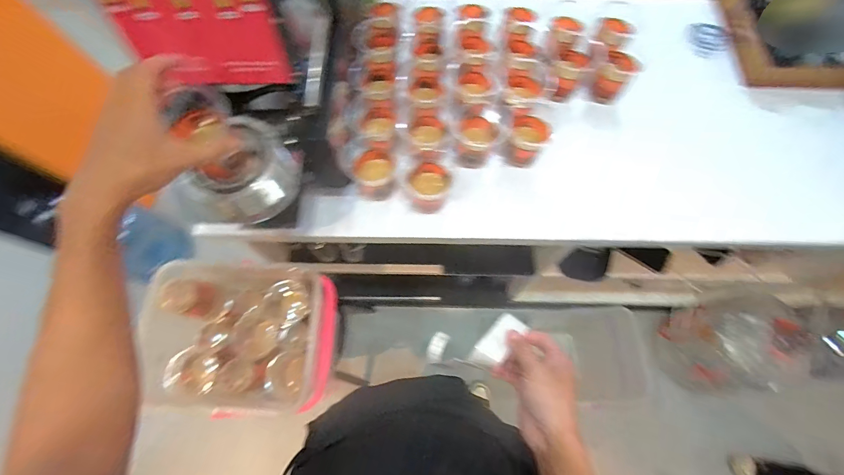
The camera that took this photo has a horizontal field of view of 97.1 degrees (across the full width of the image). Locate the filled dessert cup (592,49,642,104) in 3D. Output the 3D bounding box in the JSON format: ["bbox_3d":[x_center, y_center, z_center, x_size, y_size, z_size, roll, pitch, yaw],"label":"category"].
[{"bbox_3d":[0.373,-0.311,0.722,0.062,0.071,0.067,0,69,1],"label":"filled dessert cup"}]

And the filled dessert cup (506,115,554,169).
[{"bbox_3d":[0.192,-0.176,0.685,0.067,0.072,0.066,0,69,1],"label":"filled dessert cup"}]

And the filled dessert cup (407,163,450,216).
[{"bbox_3d":[0.013,-0.089,0.660,0.068,0.073,0.069,0,69,1],"label":"filled dessert cup"}]

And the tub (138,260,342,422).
[{"bbox_3d":[-0.349,0.188,0.725,0.314,0.157,0.249,3,69,2],"label":"tub"}]

